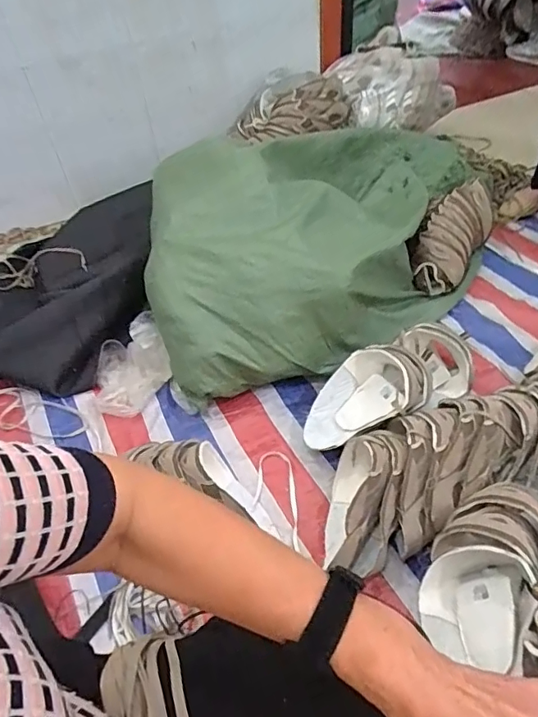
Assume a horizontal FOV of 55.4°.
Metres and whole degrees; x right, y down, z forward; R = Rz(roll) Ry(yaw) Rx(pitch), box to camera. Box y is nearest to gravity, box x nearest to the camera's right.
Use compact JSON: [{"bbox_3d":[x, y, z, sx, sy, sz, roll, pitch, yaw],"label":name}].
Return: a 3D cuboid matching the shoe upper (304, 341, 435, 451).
[{"bbox_3d":[0.188,0.083,1.010,0.264,0.096,0.151,-41,60,16],"label":"shoe upper"}]

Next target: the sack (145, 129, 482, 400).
[{"bbox_3d":[0.170,-0.336,1.234,0.992,0.292,0.578,-23,49,-15],"label":"sack"}]

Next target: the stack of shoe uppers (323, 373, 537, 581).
[{"bbox_3d":[0.355,0.175,0.901,0.525,0.160,0.213,-15,47,-8],"label":"stack of shoe uppers"}]

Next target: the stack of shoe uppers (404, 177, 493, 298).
[{"bbox_3d":[0.468,-0.308,1.312,0.135,0.139,0.319,25,54,27],"label":"stack of shoe uppers"}]

